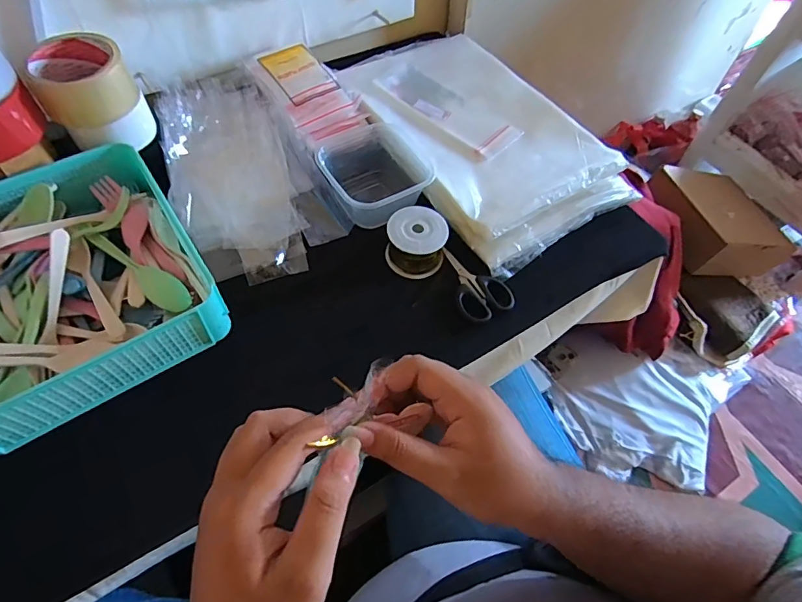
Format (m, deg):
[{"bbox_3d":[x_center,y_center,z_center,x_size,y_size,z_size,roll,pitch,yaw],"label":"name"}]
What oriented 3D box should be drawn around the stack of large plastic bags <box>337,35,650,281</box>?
[{"bbox_3d":[0.099,-0.230,0.632,0.242,0.044,0.385,-31,65,-21],"label":"stack of large plastic bags"}]

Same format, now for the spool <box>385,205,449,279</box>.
[{"bbox_3d":[0.017,-0.066,0.529,0.065,0.049,0.064,2,58,-3],"label":"spool"}]

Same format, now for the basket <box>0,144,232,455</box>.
[{"bbox_3d":[-0.336,-0.019,0.458,0.246,0.067,0.251,-30,64,-20],"label":"basket"}]

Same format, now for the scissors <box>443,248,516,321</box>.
[{"bbox_3d":[0.081,-0.023,0.529,0.061,0.009,0.100,-24,62,-17],"label":"scissors"}]

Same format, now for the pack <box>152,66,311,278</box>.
[{"bbox_3d":[-0.206,-0.167,0.568,0.157,0.020,0.281,-26,75,-24],"label":"pack"}]

